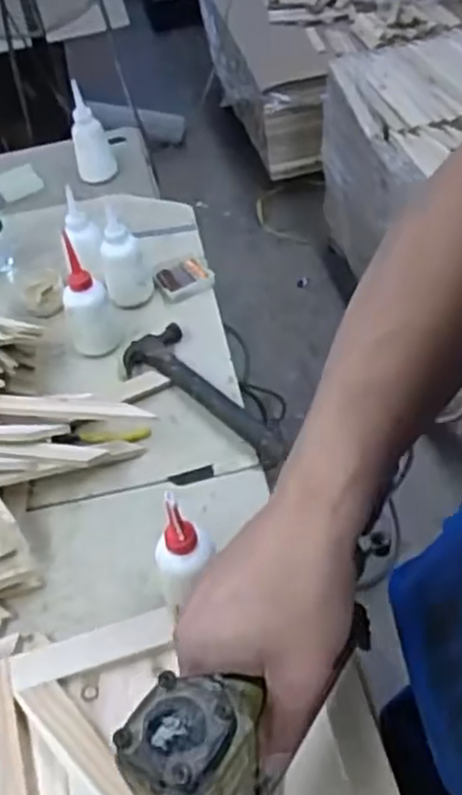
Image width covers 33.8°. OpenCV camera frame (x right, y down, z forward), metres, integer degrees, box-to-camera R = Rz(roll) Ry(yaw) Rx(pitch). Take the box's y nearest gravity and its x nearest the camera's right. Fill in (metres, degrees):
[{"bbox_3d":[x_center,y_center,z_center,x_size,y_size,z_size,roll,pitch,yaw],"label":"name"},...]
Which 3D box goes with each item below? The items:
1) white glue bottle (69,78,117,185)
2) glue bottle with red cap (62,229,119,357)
[{"bbox_3d":[-0.234,-0.434,1.277,0.065,0.152,0.053,-13,46,-6],"label":"white glue bottle"},{"bbox_3d":[-0.182,-0.129,0.938,0.055,0.132,0.059,-14,47,-6],"label":"glue bottle with red cap"}]

